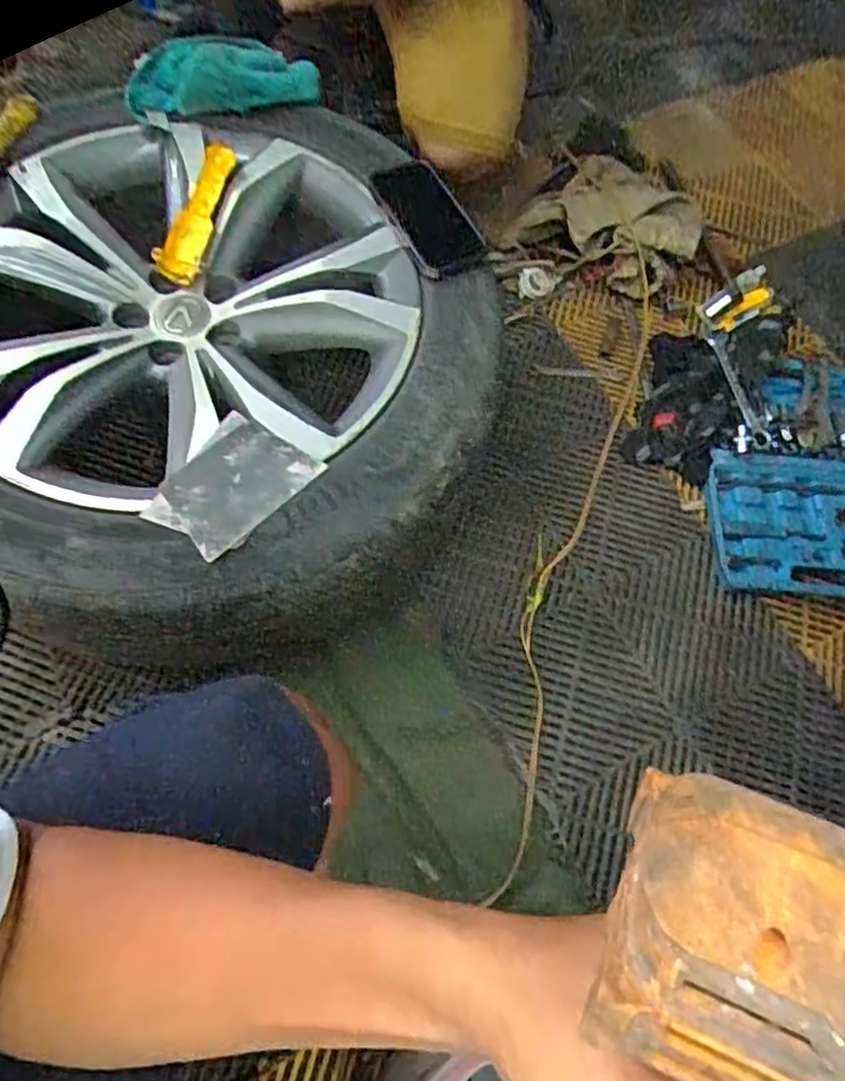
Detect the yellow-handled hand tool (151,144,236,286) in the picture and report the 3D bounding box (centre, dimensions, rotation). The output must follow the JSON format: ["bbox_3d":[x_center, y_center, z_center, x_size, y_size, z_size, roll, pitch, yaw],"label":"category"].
[{"bbox_3d":[-0.269,-0.391,0.855,0.050,0.029,0.180,18,83,6],"label":"yellow-handled hand tool"}]

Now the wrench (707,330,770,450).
[{"bbox_3d":[0.476,-0.232,1.073,0.032,0.011,0.213,-9,66,-6],"label":"wrench"}]

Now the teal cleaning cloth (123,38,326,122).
[{"bbox_3d":[-0.249,-0.547,0.853,0.213,0.093,0.049,10,64,21],"label":"teal cleaning cloth"}]

